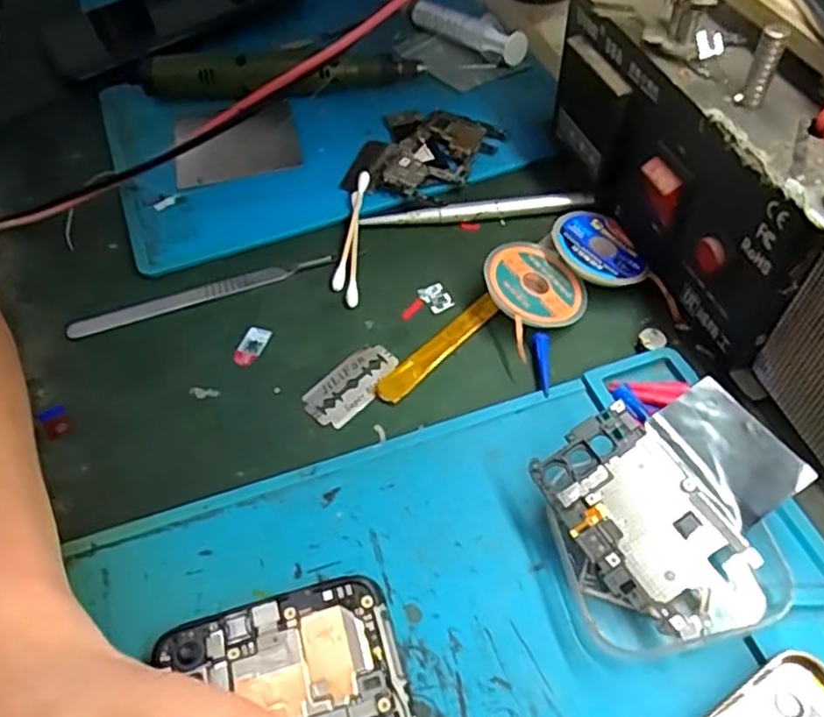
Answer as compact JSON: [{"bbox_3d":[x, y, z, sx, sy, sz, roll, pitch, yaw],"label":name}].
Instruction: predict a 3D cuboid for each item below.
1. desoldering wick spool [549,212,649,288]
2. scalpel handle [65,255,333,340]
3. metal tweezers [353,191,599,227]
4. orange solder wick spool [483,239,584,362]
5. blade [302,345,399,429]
[{"bbox_3d":[0.081,-0.049,0.300,0.038,0.004,0.043,-6,55,-20],"label":"desoldering wick spool"},{"bbox_3d":[-0.094,-0.030,0.310,0.117,0.005,0.010,-18,52,-9],"label":"scalpel handle"},{"bbox_3d":[0.031,-0.072,0.331,0.110,0.004,0.008,-5,51,1],"label":"metal tweezers"},{"bbox_3d":[0.053,-0.030,0.290,0.040,0.007,0.051,-13,62,-21],"label":"orange solder wick spool"},{"bbox_3d":[-0.023,0.011,0.277,0.041,0.004,0.022,-39,65,-22],"label":"blade"}]

